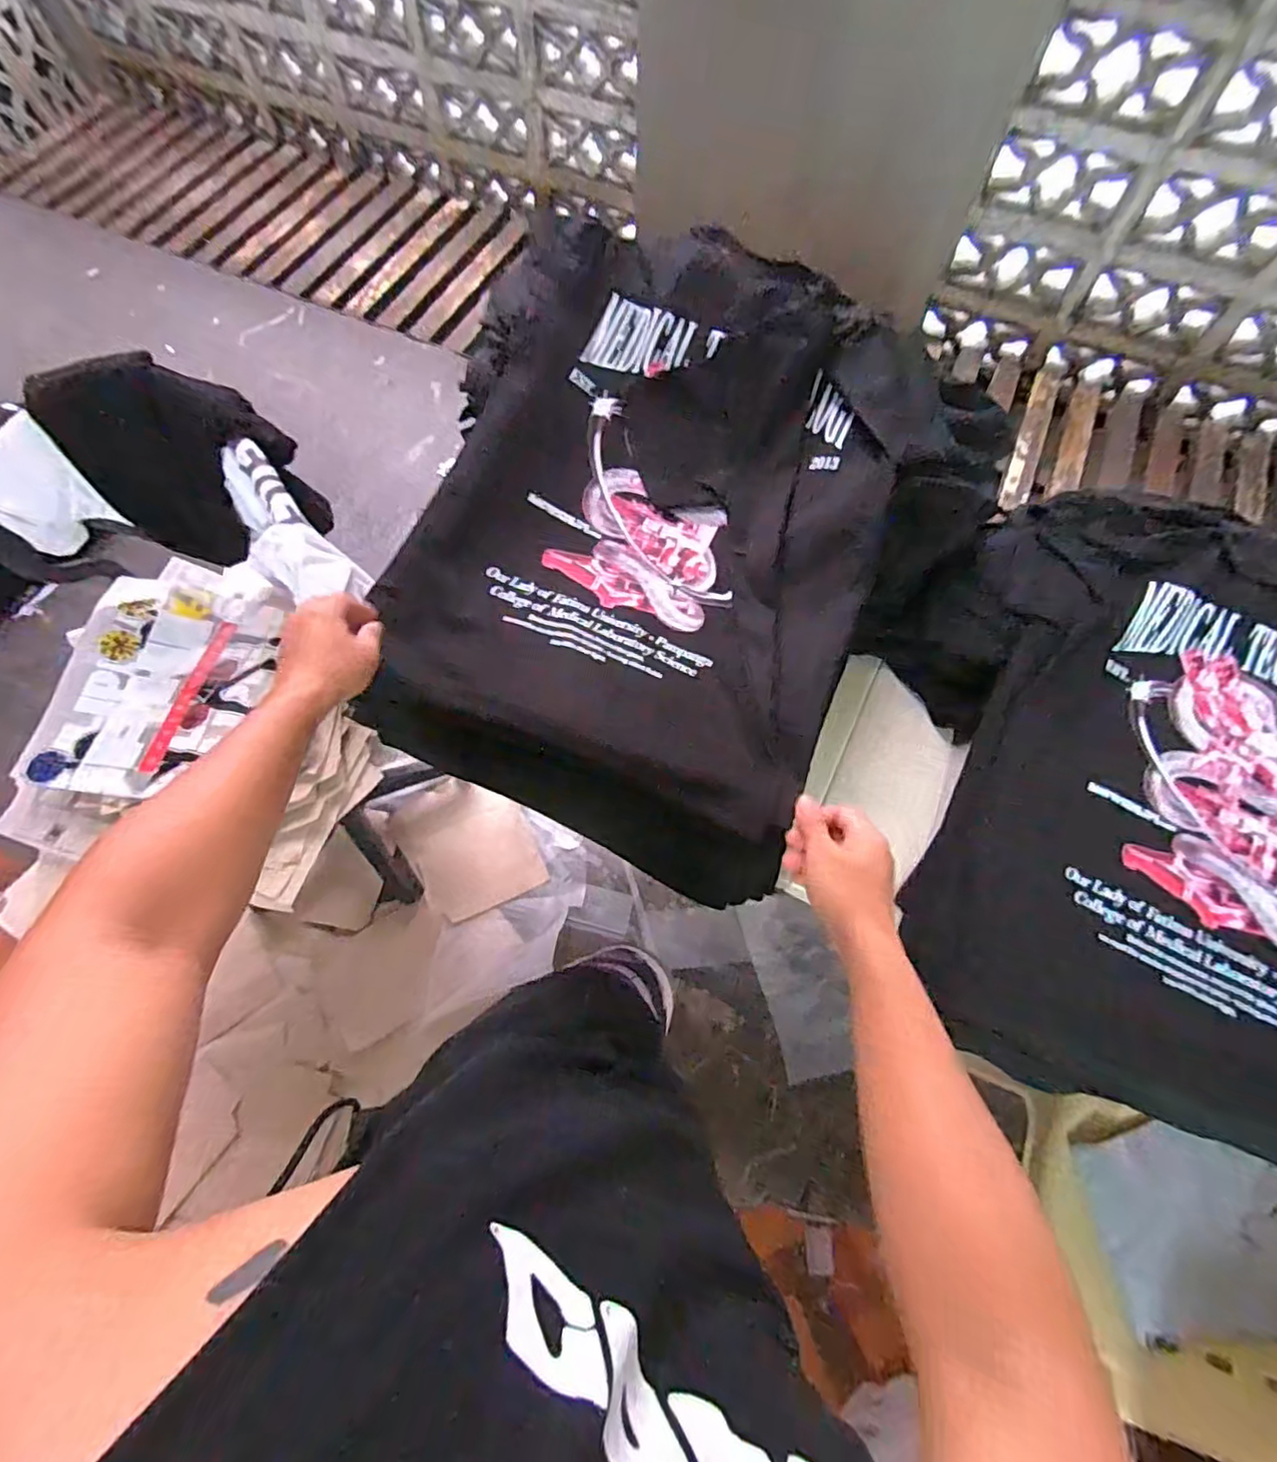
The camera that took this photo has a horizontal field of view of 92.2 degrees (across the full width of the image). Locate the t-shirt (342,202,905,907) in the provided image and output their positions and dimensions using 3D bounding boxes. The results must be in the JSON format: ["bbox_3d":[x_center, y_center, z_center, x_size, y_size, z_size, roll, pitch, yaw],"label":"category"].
[{"bbox_3d":[0.007,-0.224,0.686,0.584,0.144,0.693,22,82,7],"label":"t-shirt"}]

